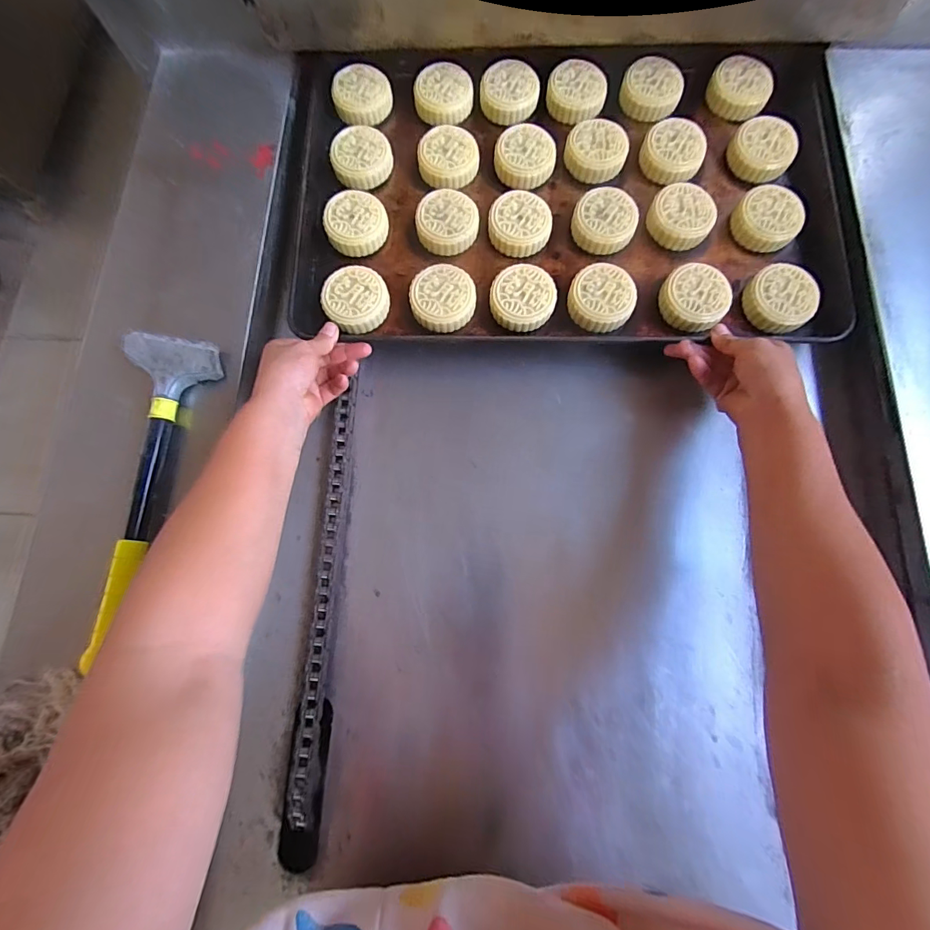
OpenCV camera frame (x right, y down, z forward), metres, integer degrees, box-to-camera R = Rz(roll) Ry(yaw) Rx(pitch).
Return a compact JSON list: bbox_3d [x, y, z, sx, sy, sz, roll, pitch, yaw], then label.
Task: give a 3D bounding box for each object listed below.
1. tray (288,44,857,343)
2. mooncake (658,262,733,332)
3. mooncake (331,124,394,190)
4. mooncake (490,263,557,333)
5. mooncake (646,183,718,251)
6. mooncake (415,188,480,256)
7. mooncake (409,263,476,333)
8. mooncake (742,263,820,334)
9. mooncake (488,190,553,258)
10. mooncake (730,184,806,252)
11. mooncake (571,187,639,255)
[{"bbox_3d":[0.108,-0.317,0.510,0.599,0.035,0.383,2,79,3],"label":"tray"},{"bbox_3d":[0.250,-0.182,0.475,0.064,0.028,0.071,-27,90,-7],"label":"mooncake"},{"bbox_3d":[-0.123,-0.367,0.524,0.069,0.015,0.071,0,87,-6],"label":"mooncake"},{"bbox_3d":[0.063,-0.184,0.488,0.069,0.032,0.072,0,87,-6],"label":"mooncake"},{"bbox_3d":[0.246,-0.283,0.498,0.068,0.026,0.070,0,87,-6],"label":"mooncake"},{"bbox_3d":[-0.020,-0.280,0.502,0.069,0.019,0.071,0,87,-6],"label":"mooncake"},{"bbox_3d":[-0.024,-0.185,0.487,0.071,0.026,0.072,0,87,-6],"label":"mooncake"},{"bbox_3d":[0.339,-0.179,0.472,0.066,0.022,0.071,1,91,9],"label":"mooncake"},{"bbox_3d":[0.063,-0.277,0.507,0.070,0.029,0.070,0,87,-6],"label":"mooncake"},{"bbox_3d":[0.340,-0.276,0.493,0.066,0.024,0.069,-38,81,0],"label":"mooncake"},{"bbox_3d":[0.159,-0.278,0.500,0.070,0.022,0.070,-1,82,4],"label":"mooncake"}]

